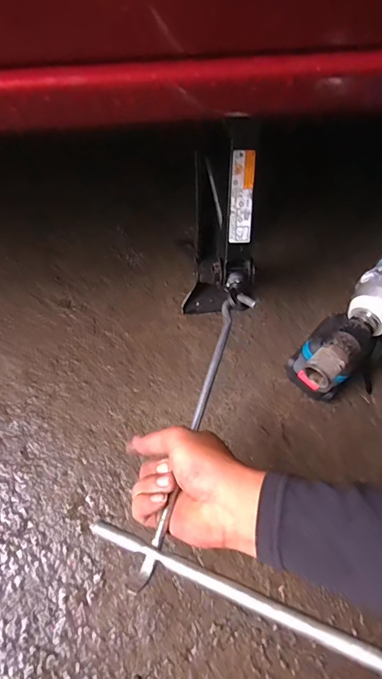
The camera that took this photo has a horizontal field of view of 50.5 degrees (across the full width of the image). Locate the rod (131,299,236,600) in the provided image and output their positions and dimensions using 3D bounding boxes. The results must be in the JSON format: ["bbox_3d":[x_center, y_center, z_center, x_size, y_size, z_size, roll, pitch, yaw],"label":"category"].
[{"bbox_3d":[0.003,0.075,0.378,0.015,0.009,0.282,17,58,5],"label":"rod"}]

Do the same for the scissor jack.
[{"bbox_3d":[0.040,-0.132,0.518,0.073,0.259,0.221,5,66,0],"label":"scissor jack"}]

